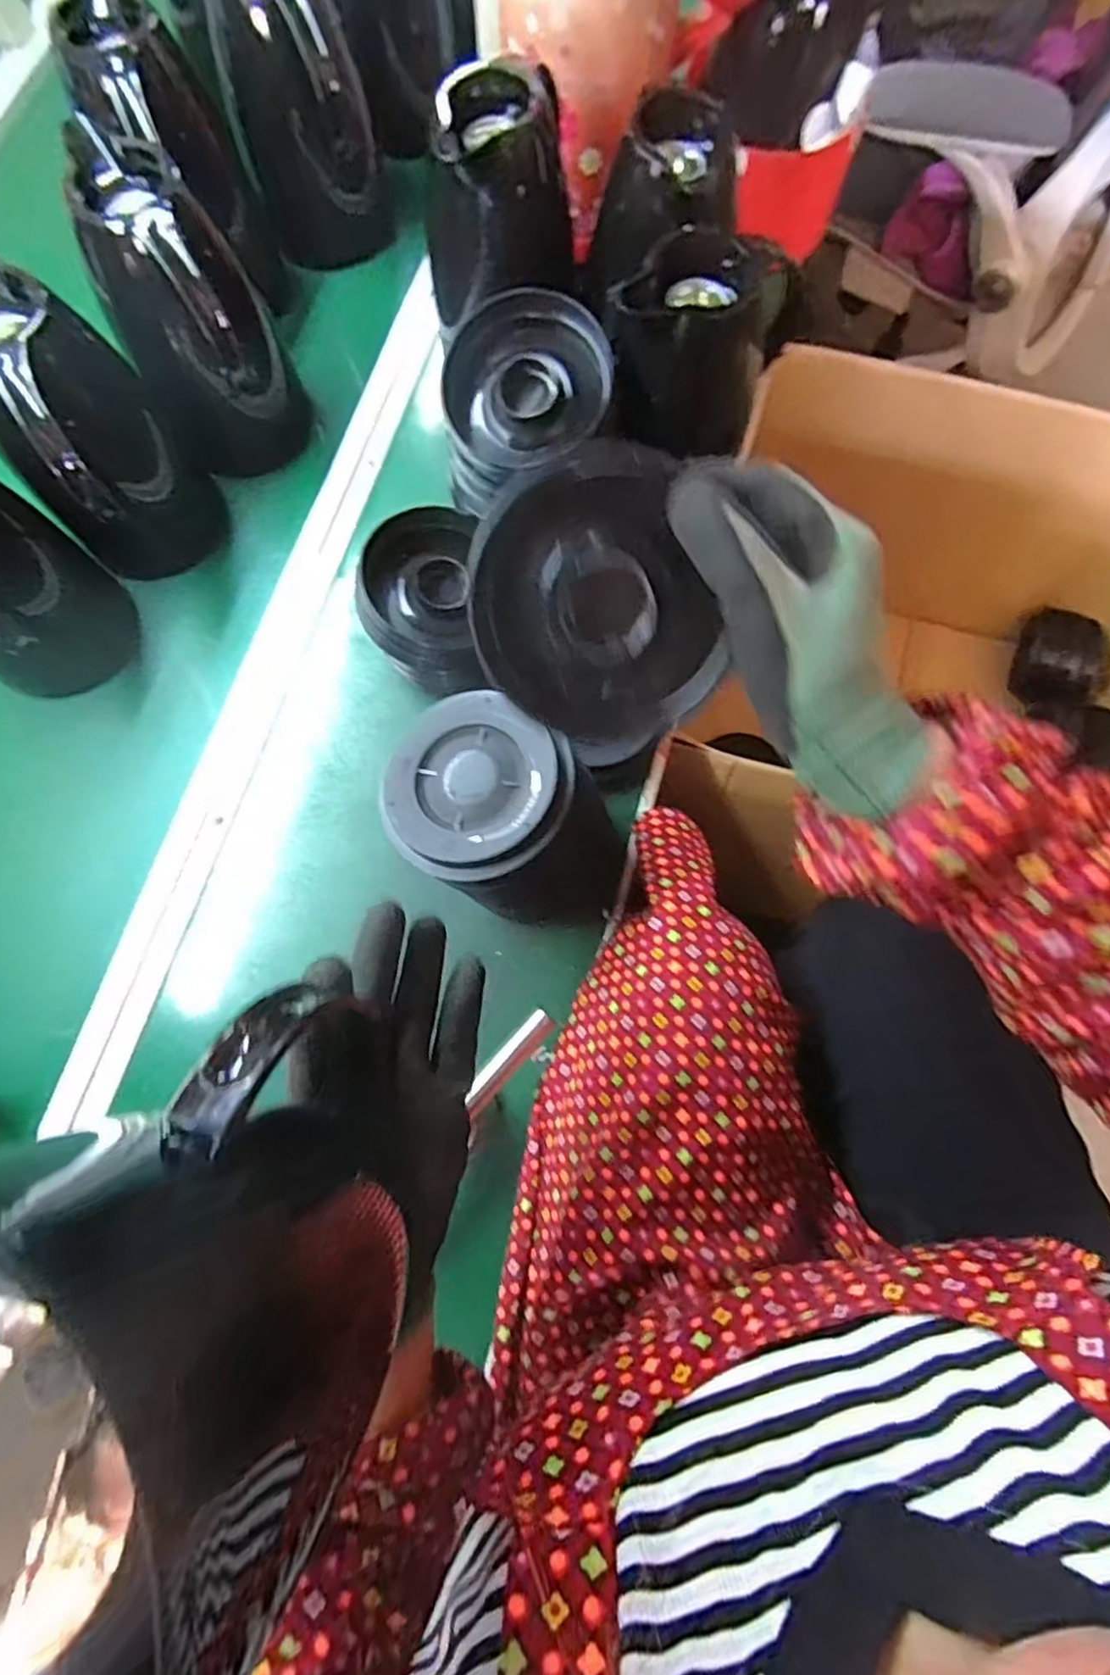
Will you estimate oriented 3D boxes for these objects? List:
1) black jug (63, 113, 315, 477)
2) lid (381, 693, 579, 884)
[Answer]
[{"bbox_3d":[-0.285,-0.406,0.552,0.109,0.210,0.143,-17,77,-4],"label":"black jug"},{"bbox_3d":[-0.052,-0.033,0.404,0.113,0.026,0.109,0,76,0],"label":"lid"}]

